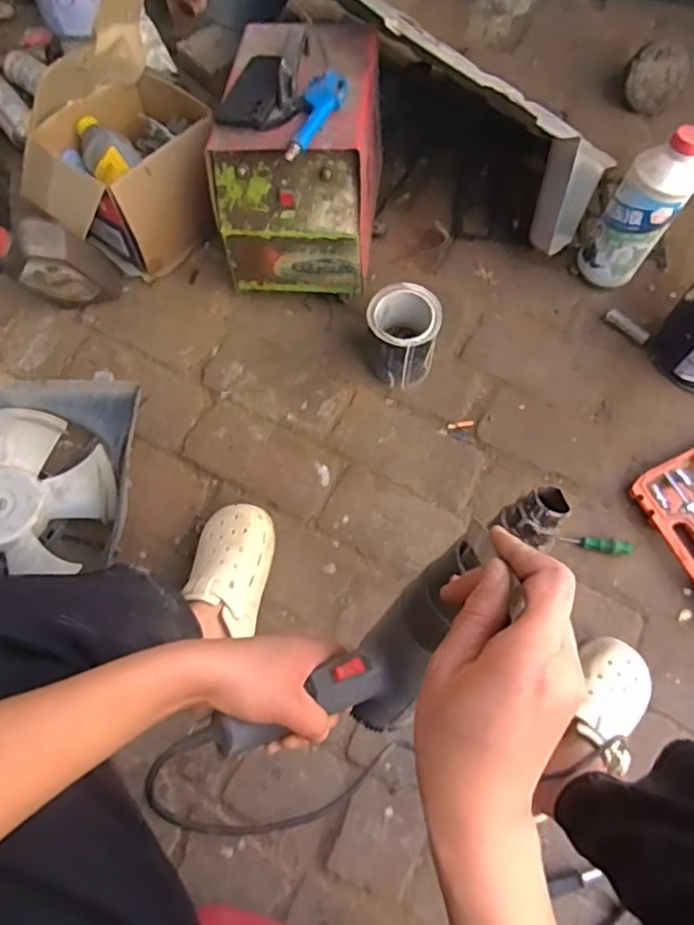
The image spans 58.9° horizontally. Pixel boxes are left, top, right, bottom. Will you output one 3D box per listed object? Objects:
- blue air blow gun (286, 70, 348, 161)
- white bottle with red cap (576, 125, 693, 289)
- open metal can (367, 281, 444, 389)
[{"bbox_3d":[-0.044,-0.466,0.825,0.046,0.020,0.150,23,69,10],"label":"blue air blow gun"},{"bbox_3d":[0.448,-0.380,0.952,0.089,0.251,0.092,-29,71,-9],"label":"white bottle with red cap"},{"bbox_3d":[0.086,-0.196,0.946,0.101,0.126,0.123,12,70,6],"label":"open metal can"}]

